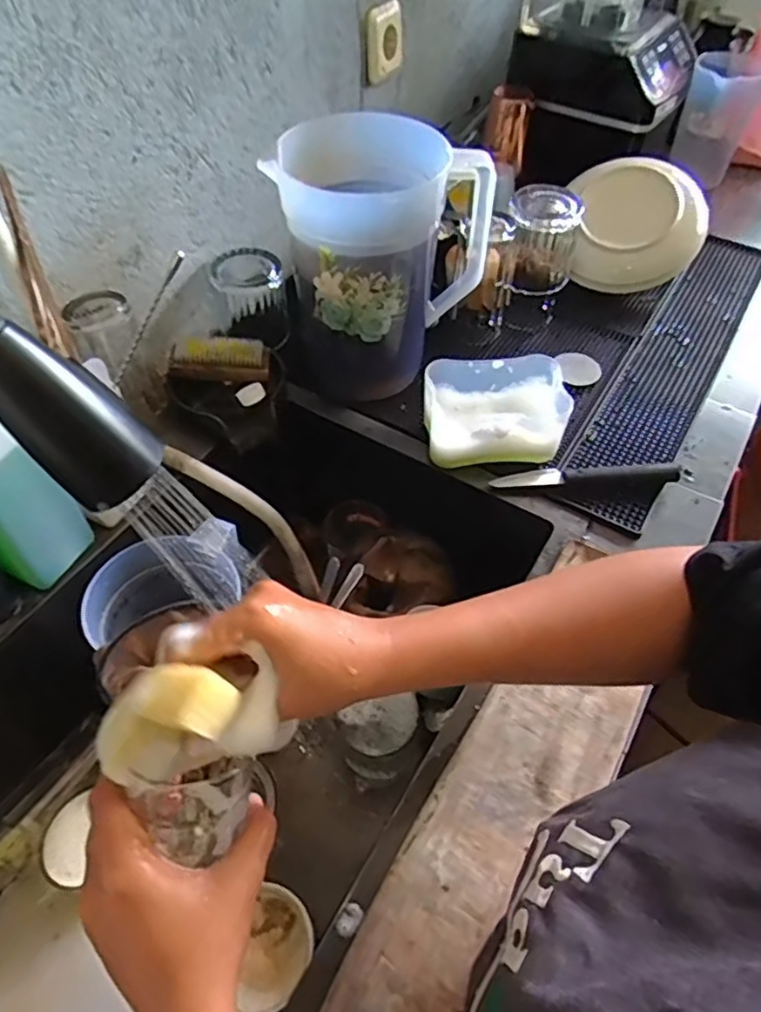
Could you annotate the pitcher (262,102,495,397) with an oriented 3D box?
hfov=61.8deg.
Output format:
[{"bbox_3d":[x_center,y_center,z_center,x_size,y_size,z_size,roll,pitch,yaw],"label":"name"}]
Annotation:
[{"bbox_3d":[-0.002,-0.253,0.666,0.196,0.249,0.137,-27,57,-21],"label":"pitcher"}]

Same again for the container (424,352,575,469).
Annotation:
[{"bbox_3d":[0.118,-0.096,0.662,0.138,0.076,0.088,-3,52,-4],"label":"container"}]

